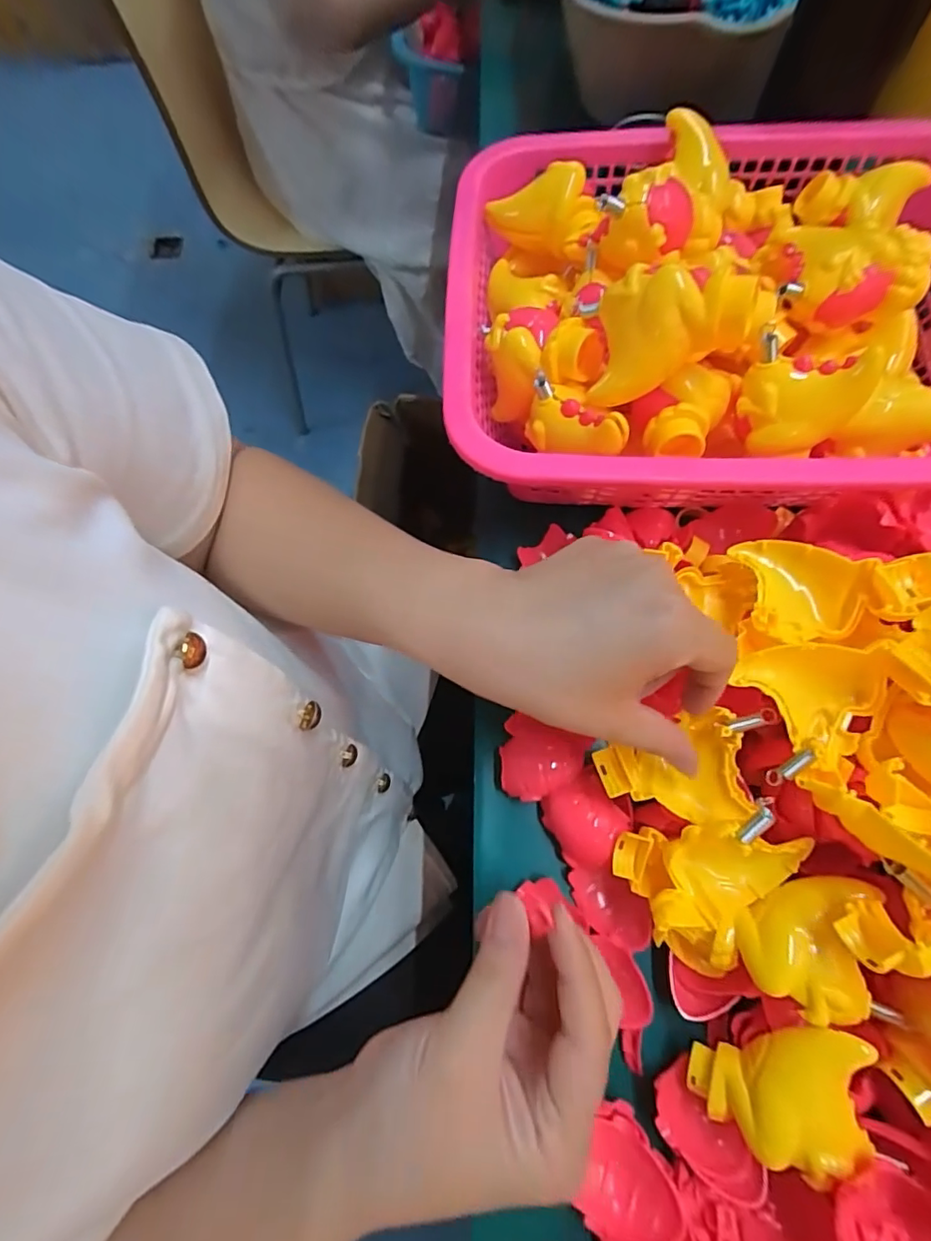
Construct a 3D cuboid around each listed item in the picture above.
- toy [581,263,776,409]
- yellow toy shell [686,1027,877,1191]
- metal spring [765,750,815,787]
[{"bbox_3d":[0.098,-0.138,0.255,0.066,0.048,0.045,5,72,4],"label":"toy"},{"bbox_3d":[0.136,0.198,0.222,0.073,0.023,0.045,-34,51,19],"label":"yellow toy shell"},{"bbox_3d":[0.139,0.064,0.229,0.007,0.004,0.023,47,122,15],"label":"metal spring"}]

